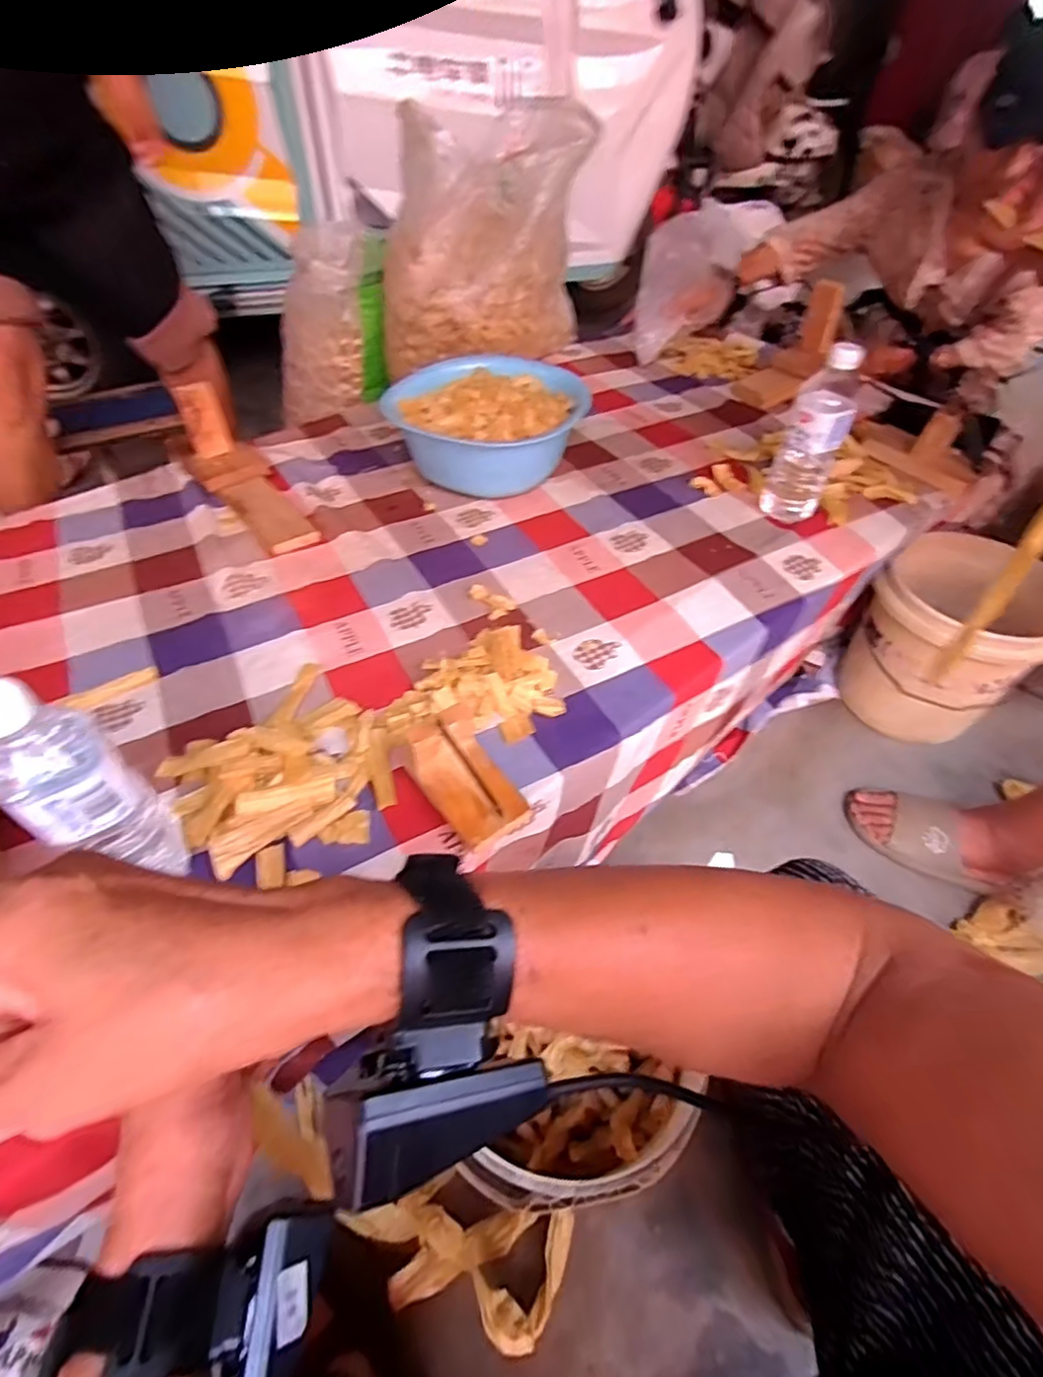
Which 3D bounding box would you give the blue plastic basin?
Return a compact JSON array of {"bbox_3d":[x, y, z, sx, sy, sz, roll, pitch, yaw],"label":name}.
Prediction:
[{"bbox_3d":[-0.050,-0.386,0.894,0.251,0.106,0.268,1,48,-1],"label":"blue plastic basin"}]

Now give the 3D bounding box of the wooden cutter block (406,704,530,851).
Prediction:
[{"bbox_3d":[-0.044,0.072,0.518,0.065,0.063,0.099,-30,56,-26],"label":"wooden cutter block"}]

